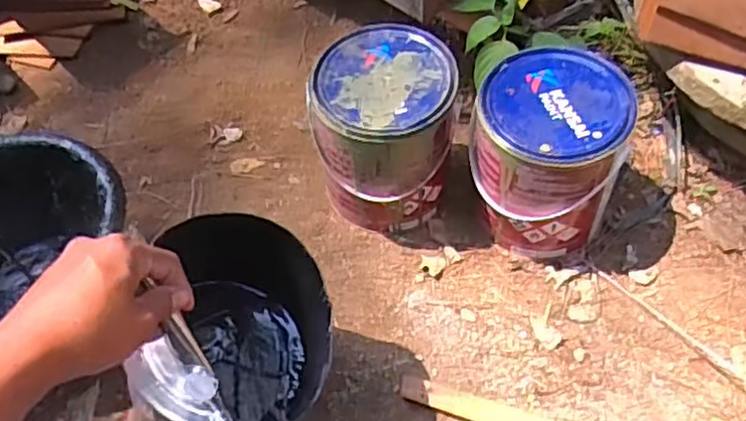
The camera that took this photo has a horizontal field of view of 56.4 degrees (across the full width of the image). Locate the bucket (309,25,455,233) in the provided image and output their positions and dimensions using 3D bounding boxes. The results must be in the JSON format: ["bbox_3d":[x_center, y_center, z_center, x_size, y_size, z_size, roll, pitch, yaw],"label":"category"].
[{"bbox_3d":[0.017,-0.086,0.840,0.153,0.202,0.154,-2,57,3],"label":"bucket"}]

